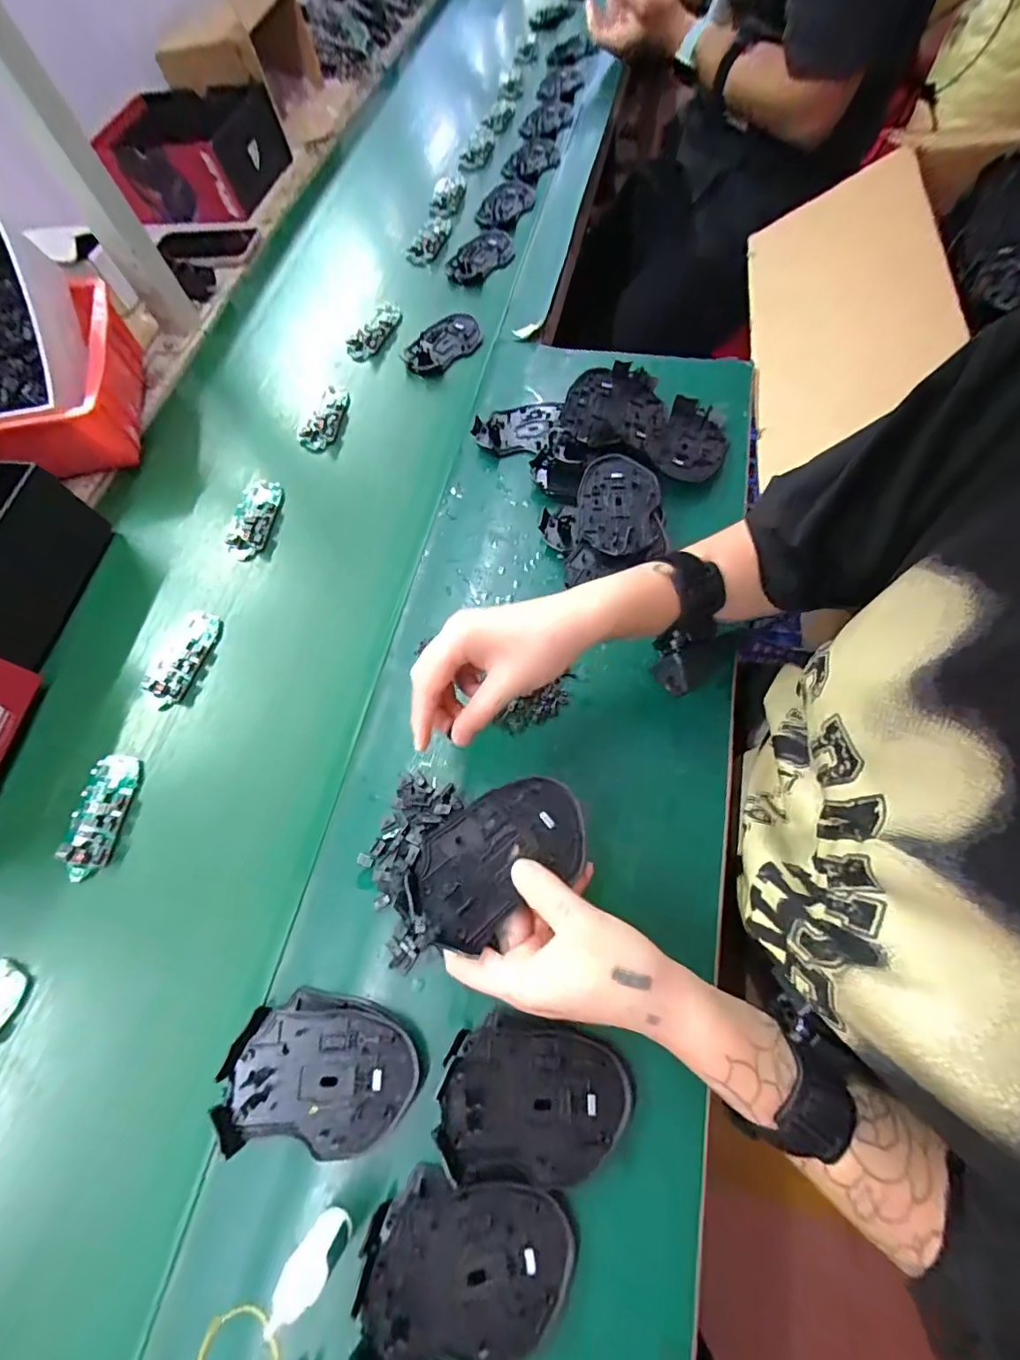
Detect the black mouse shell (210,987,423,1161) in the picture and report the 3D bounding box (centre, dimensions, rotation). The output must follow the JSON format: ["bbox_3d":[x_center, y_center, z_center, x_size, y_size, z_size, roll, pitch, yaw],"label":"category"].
[{"bbox_3d":[-0.118,0.250,0.319,0.113,0.026,0.078,6,67,6],"label":"black mouse shell"}]

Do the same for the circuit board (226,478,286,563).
[{"bbox_3d":[-0.271,-0.170,0.534,0.040,0.022,0.096,8,67,7],"label":"circuit board"}]

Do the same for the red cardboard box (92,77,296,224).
[{"bbox_3d":[-0.490,-0.815,0.777,0.231,0.079,0.205,4,67,5],"label":"red cardboard box"}]

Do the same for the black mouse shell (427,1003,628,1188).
[{"bbox_3d":[0.015,0.253,0.302,0.111,0.029,0.076,8,67,7],"label":"black mouse shell"}]

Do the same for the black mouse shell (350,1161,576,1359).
[{"bbox_3d":[-0.023,0.325,0.274,0.112,0.025,0.074,-3,66,2],"label":"black mouse shell"}]

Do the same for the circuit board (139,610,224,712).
[{"bbox_3d":[-0.311,-0.022,0.476,0.045,0.012,0.097,14,68,9],"label":"circuit board"}]

